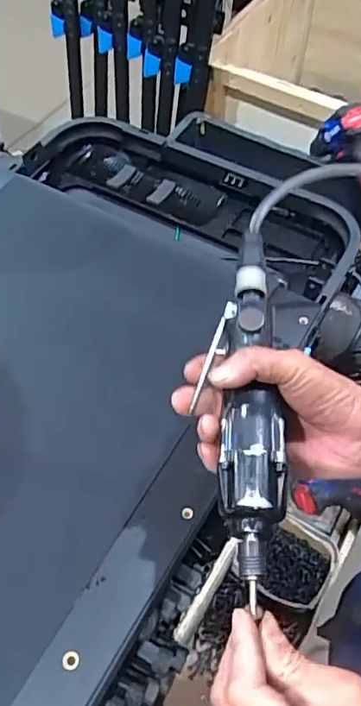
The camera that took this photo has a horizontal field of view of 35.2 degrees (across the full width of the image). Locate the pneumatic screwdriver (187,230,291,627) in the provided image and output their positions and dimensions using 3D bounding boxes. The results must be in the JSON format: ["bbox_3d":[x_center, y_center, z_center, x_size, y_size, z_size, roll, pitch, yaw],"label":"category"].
[{"bbox_3d":[0.049,0.021,0.417,0.041,0.033,0.281,3,58,0],"label":"pneumatic screwdriver"}]

